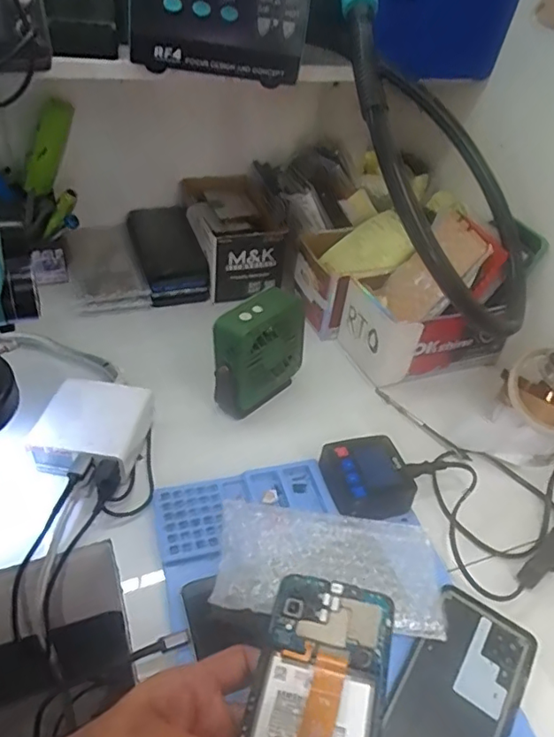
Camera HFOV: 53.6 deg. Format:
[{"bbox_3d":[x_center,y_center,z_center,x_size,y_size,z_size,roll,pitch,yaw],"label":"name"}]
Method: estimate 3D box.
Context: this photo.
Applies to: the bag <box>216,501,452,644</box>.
[{"bbox_3d":[0.039,0.154,0.425,0.166,0.032,0.088,6,41,-1],"label":"bag"}]

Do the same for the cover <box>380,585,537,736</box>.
[{"bbox_3d":[0.121,0.229,0.373,0.073,0.011,0.168,27,45,22],"label":"cover"}]

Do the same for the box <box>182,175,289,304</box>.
[{"bbox_3d":[-0.058,-0.188,0.747,0.121,0.073,0.186,-5,42,-13],"label":"box"}]

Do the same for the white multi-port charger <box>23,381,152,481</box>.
[{"bbox_3d":[-0.166,0.055,0.494,0.084,0.045,0.092,8,41,2],"label":"white multi-port charger"}]

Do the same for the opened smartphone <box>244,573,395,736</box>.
[{"bbox_3d":[0.020,0.190,0.295,0.071,0.013,0.159,12,41,6],"label":"opened smartphone"}]

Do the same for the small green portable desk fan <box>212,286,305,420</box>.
[{"bbox_3d":[-0.019,-0.016,0.554,0.042,0.109,0.105,34,47,28],"label":"small green portable desk fan"}]

